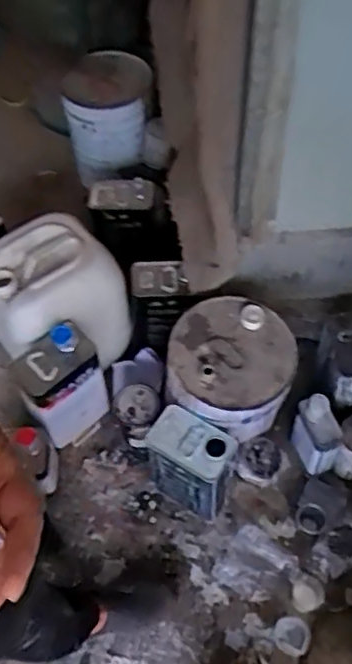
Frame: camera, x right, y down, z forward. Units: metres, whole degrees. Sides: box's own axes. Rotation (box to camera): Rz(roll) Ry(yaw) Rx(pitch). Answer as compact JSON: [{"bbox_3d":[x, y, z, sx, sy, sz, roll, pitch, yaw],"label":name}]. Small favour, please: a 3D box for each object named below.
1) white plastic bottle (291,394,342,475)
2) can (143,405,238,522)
[{"bbox_3d":[0.309,0.228,1.436,0.087,0.170,0.122,-20,58,-12],"label":"white plastic bottle"},{"bbox_3d":[0.036,0.290,1.371,0.187,0.240,0.113,26,60,17],"label":"can"}]

